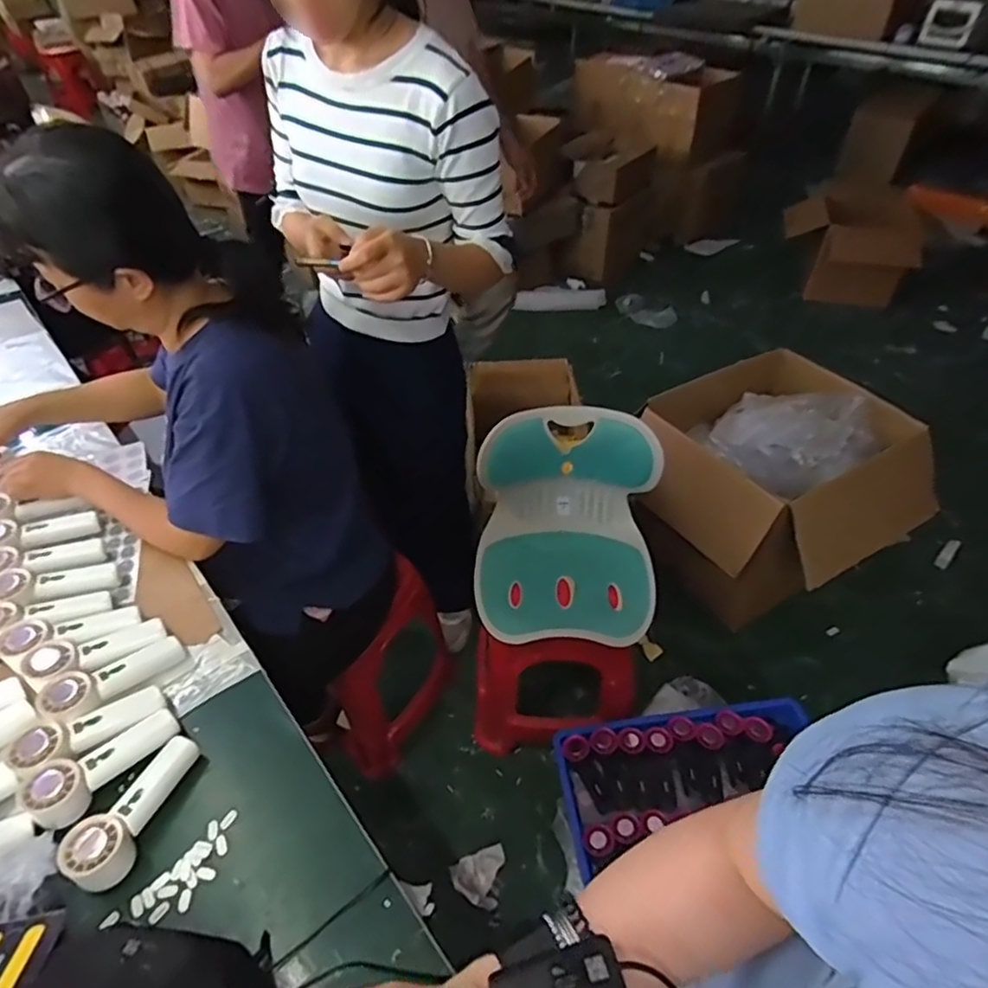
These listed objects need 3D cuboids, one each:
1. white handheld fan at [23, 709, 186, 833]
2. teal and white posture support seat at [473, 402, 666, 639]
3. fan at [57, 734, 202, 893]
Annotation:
[{"bbox_3d":[-0.436,0.299,0.690,0.066,0.041,0.153,30,52,28],"label":"white handheld fan"},{"bbox_3d":[0.139,0.052,1.135,0.333,0.323,0.295,3,45,5],"label":"teal and white posture support seat"},{"bbox_3d":[-0.388,0.336,0.665,0.054,0.055,0.159,11,46,13],"label":"fan"}]

